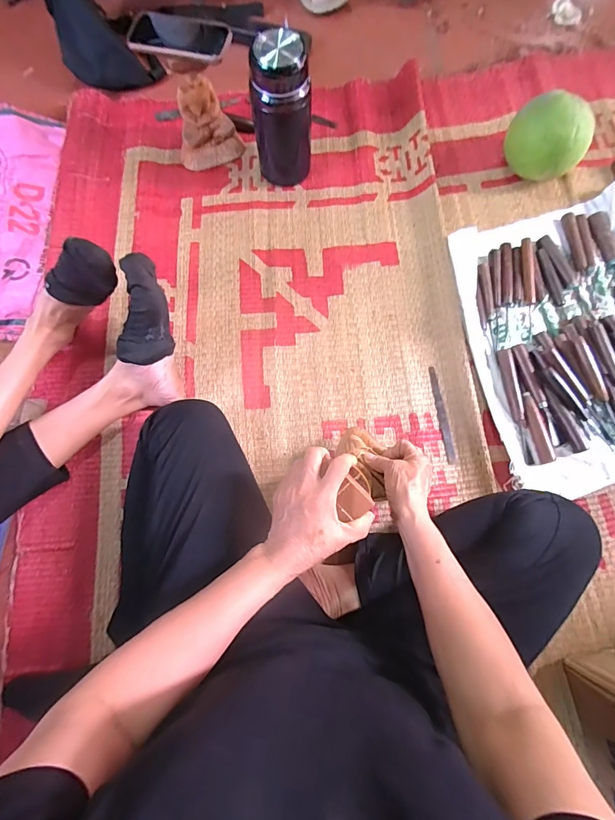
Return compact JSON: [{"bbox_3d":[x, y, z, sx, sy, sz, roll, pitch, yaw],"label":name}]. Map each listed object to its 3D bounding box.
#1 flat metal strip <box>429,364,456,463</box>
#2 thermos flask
[{"bbox_3d":[0.222,0.007,0.648,0.015,0.008,0.160,-8,78,-1],"label":"flat metal strip"},{"bbox_3d":[-0.043,-0.479,0.649,0.086,0.217,0.063,24,80,6],"label":"thermos flask"}]

